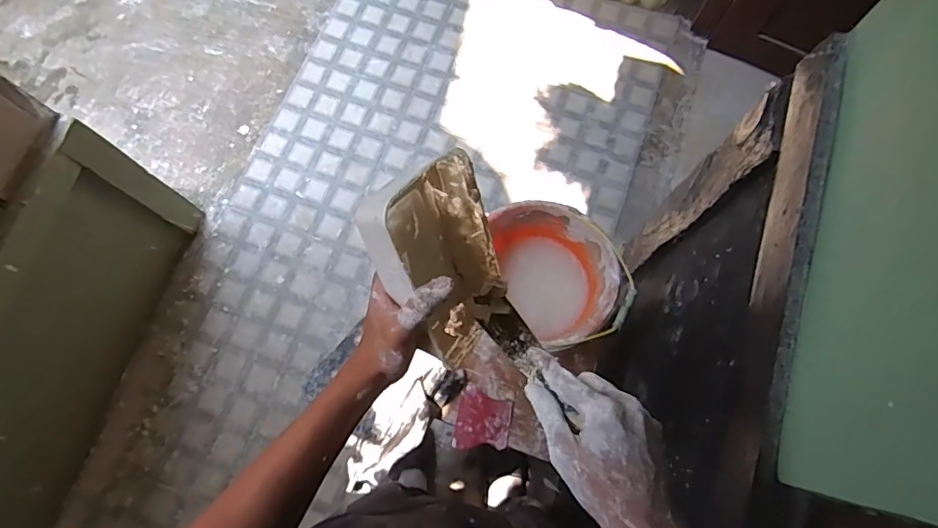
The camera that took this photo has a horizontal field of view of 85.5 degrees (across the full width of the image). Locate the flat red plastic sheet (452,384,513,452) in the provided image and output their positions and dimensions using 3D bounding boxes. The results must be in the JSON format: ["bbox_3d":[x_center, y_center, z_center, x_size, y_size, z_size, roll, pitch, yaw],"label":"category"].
[{"bbox_3d":[0.030,0.318,1.028,0.107,0.008,0.119,11,75,7],"label":"flat red plastic sheet"}]

